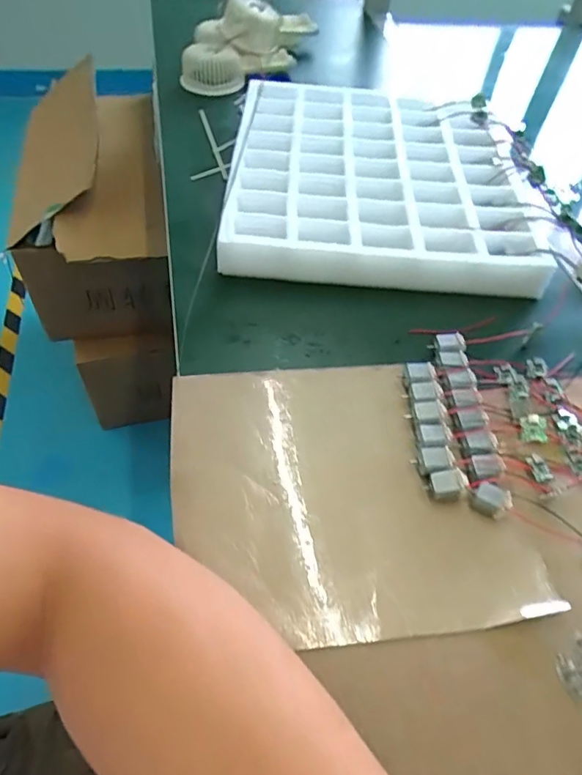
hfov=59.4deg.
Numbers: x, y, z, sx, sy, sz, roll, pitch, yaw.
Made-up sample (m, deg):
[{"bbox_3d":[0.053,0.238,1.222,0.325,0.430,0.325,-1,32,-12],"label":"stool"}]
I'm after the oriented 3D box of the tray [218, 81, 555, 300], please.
[{"bbox_3d":[0.096,-0.232,0.563,0.313,0.058,0.328,4,52,-1],"label":"tray"}]

